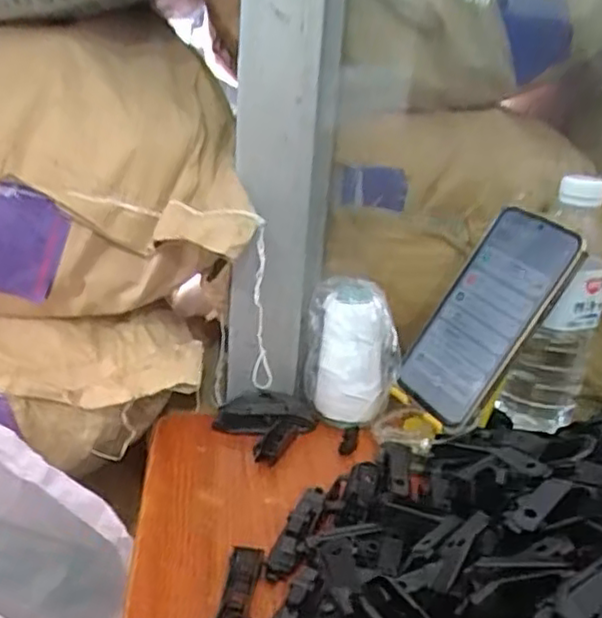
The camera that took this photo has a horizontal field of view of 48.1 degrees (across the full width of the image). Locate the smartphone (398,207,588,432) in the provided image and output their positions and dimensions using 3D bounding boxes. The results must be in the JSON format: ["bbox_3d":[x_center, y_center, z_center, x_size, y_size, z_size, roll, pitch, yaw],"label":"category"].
[{"bbox_3d":[0.139,0.006,0.506,0.012,0.163,0.080,25,11,-41],"label":"smartphone"}]

